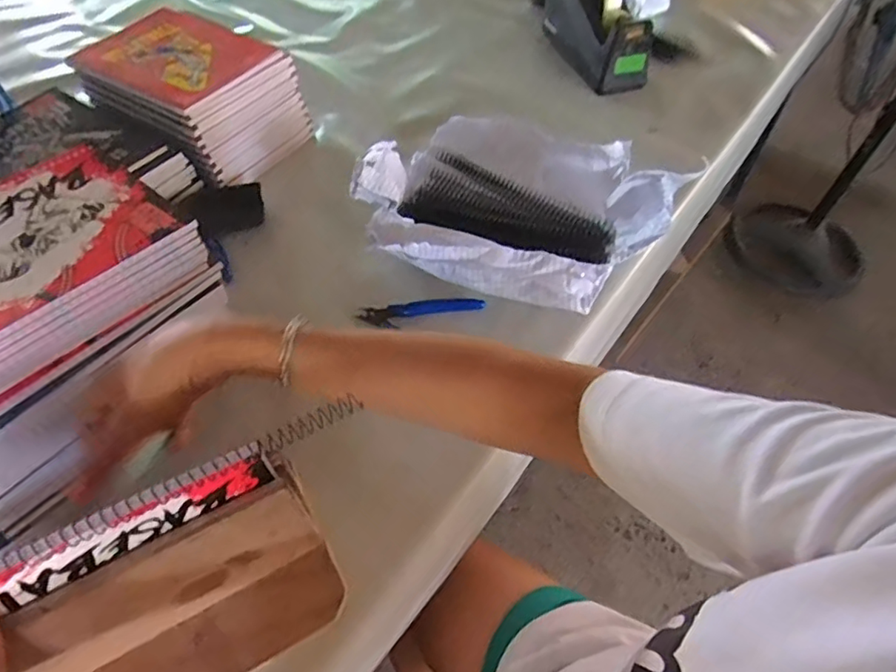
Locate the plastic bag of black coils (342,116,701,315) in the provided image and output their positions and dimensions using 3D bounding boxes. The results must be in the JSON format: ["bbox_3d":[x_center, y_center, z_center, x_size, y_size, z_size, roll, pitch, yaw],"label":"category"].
[{"bbox_3d":[0.077,-0.151,0.632,0.312,0.073,0.267,20,56,15],"label":"plastic bag of black coils"}]

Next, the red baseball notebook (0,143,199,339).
[{"bbox_3d":[-0.309,-0.063,0.405,0.142,0.012,0.195,35,60,23],"label":"red baseball notebook"}]

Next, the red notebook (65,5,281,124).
[{"bbox_3d":[-0.311,-0.315,0.635,0.201,0.016,0.166,28,58,19],"label":"red notebook"}]

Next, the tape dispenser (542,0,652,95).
[{"bbox_3d":[0.213,-0.469,0.839,0.067,0.117,0.226,-19,55,-13],"label":"tape dispenser"}]

